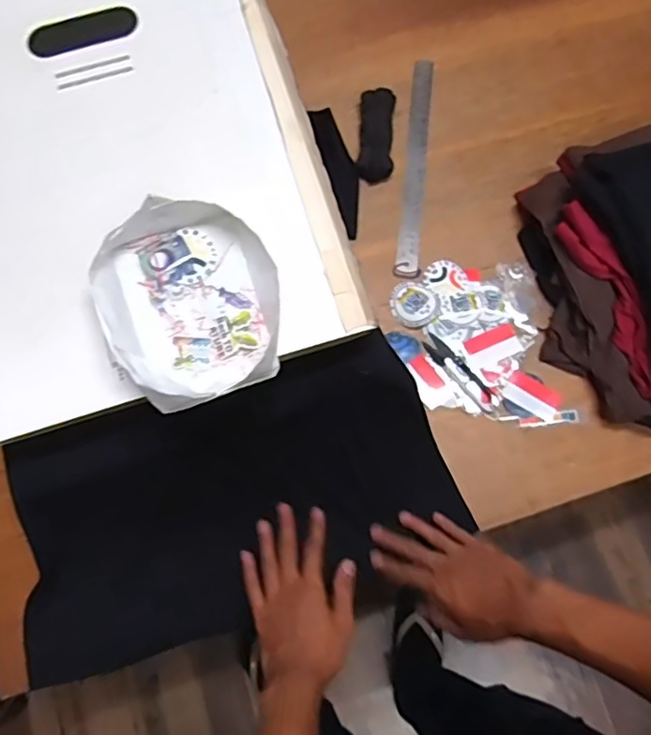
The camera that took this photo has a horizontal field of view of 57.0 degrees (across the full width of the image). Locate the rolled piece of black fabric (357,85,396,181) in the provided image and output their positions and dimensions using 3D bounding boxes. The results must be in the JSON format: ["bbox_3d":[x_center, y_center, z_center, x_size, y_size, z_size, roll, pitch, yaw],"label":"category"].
[{"bbox_3d":[0.069,-0.313,0.806,0.043,0.025,0.131,4,75,0],"label":"rolled piece of black fabric"}]

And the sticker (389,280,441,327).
[{"bbox_3d":[0.112,-0.081,0.755,0.057,0.009,0.062,0,75,-1],"label":"sticker"}]

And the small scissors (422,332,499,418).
[{"bbox_3d":[0.167,0.010,0.732,0.027,0.006,0.124,-39,78,-9],"label":"small scissors"}]

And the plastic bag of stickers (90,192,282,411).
[{"bbox_3d":[-0.123,-0.060,0.562,0.156,0.049,0.189,-32,78,-9],"label":"plastic bag of stickers"}]

